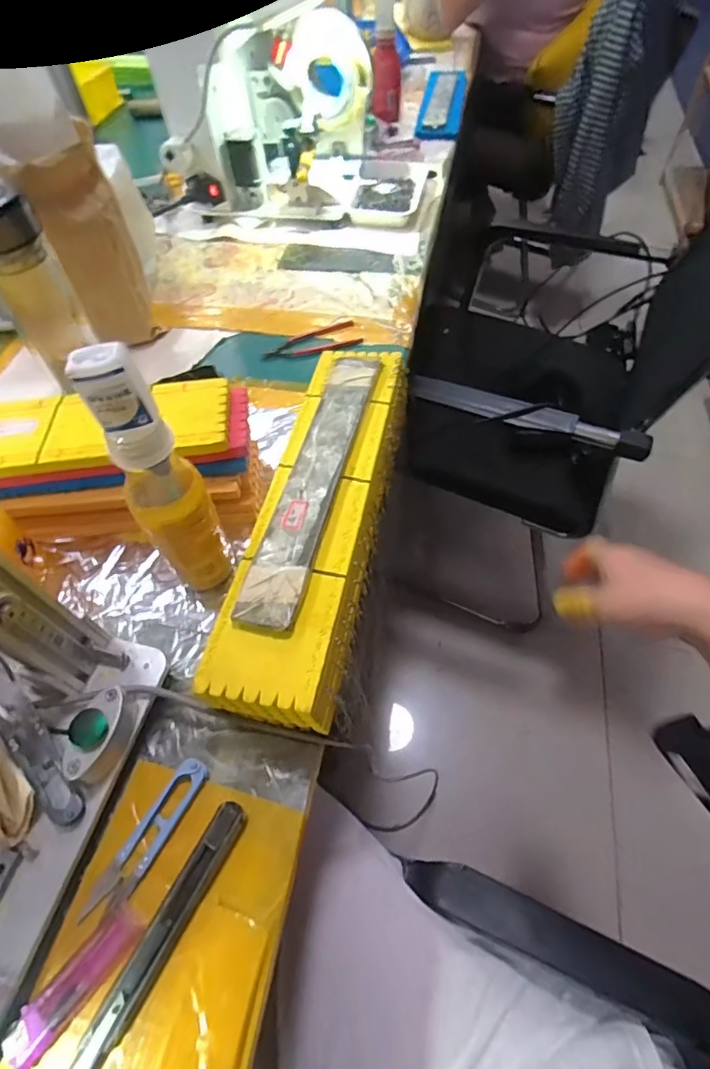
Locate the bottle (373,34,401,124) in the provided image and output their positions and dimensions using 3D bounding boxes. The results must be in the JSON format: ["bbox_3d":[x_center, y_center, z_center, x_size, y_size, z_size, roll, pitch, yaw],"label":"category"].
[{"bbox_3d":[0.062,-0.885,1.006,0.052,0.111,0.039,4,56,5],"label":"bottle"}]

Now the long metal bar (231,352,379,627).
[{"bbox_3d":[-0.030,-0.053,0.409,0.046,0.011,0.274,10,57,9],"label":"long metal bar"}]

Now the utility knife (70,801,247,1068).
[{"bbox_3d":[-0.111,0.230,0.296,0.020,0.008,0.146,24,60,17],"label":"utility knife"}]

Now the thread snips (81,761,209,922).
[{"bbox_3d":[-0.130,0.189,0.323,0.022,0.006,0.099,23,60,17],"label":"thread snips"}]

